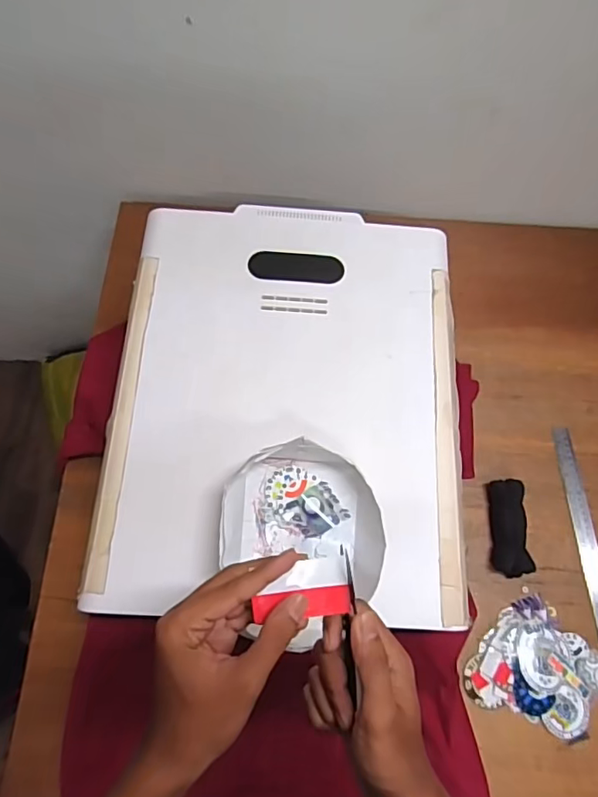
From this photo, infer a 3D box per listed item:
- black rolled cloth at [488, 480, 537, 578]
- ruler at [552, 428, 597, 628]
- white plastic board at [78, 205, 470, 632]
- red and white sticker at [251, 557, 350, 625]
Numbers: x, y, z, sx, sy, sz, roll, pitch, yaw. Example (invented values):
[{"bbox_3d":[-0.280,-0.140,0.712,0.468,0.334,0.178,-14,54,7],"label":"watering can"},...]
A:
[{"bbox_3d":[0.290,0.178,0.730,0.045,0.028,0.125,3,68,-3],"label":"black rolled cloth"},{"bbox_3d":[0.401,0.192,0.742,0.029,0.004,0.307,-5,69,3],"label":"ruler"},{"bbox_3d":[-0.010,-0.015,0.624,0.397,0.027,0.497,2,69,1],"label":"white plastic board"},{"bbox_3d":[0.003,0.134,0.374,0.066,0.006,0.040,-2,85,-6],"label":"red and white sticker"}]

